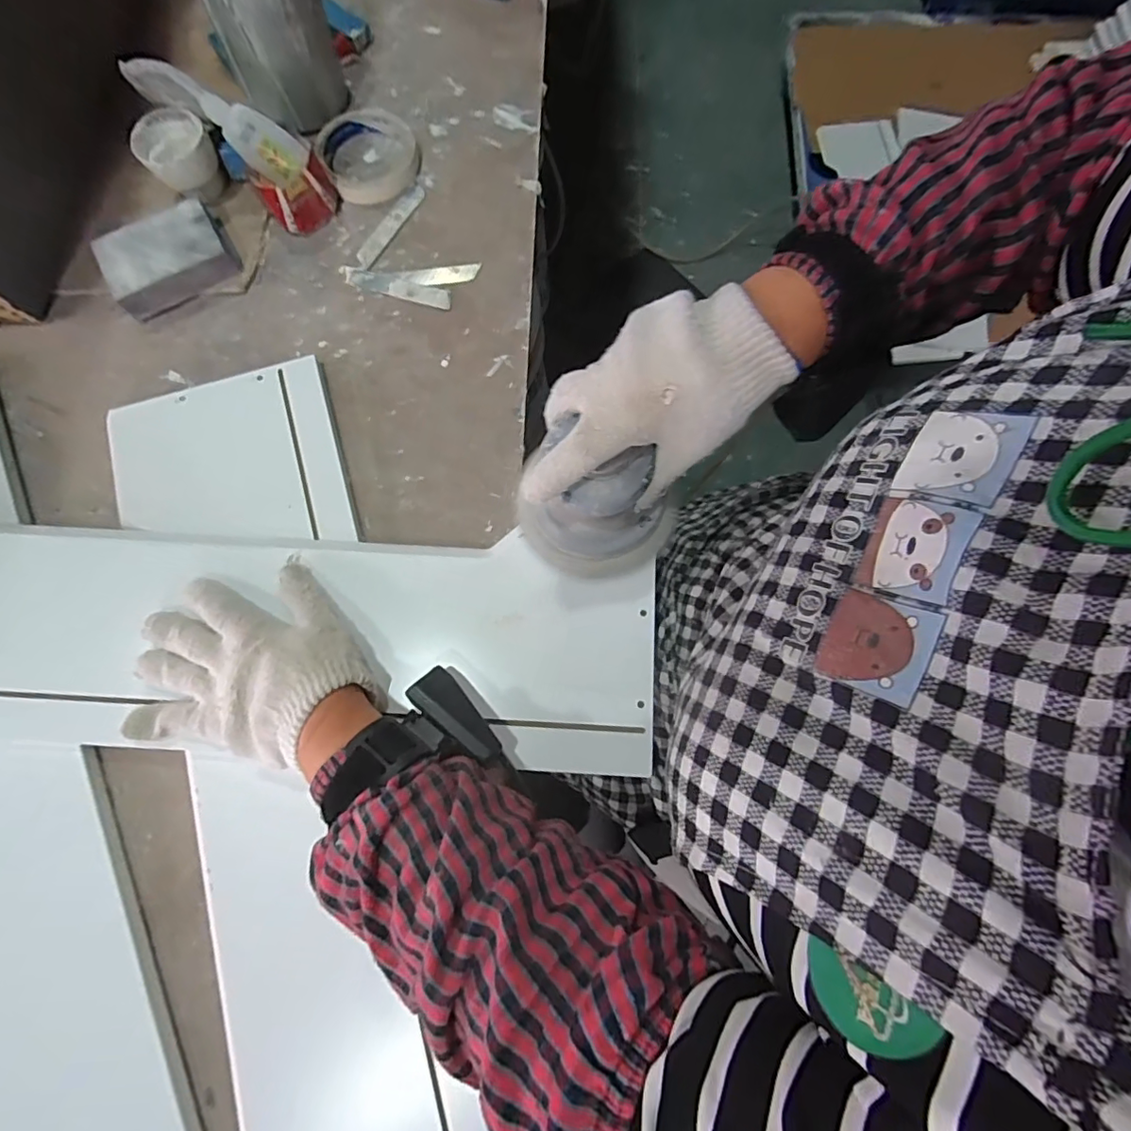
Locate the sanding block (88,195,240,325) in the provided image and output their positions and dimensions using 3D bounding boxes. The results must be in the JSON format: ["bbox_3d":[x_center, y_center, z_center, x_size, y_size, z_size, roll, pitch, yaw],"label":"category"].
[{"bbox_3d":[-0.340,-0.262,0.468,0.098,0.031,0.074,-31,76,-6],"label":"sanding block"}]

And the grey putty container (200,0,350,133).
[{"bbox_3d":[-0.253,-0.465,0.468,0.089,0.126,0.083,-28,76,-5],"label":"grey putty container"}]

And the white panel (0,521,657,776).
[{"bbox_3d":[-0.258,0.047,0.387,0.641,0.014,0.156,4,75,1],"label":"white panel"}]

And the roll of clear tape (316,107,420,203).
[{"bbox_3d":[-0.181,-0.381,0.501,0.087,0.016,0.095,0,75,2],"label":"roll of clear tape"}]

